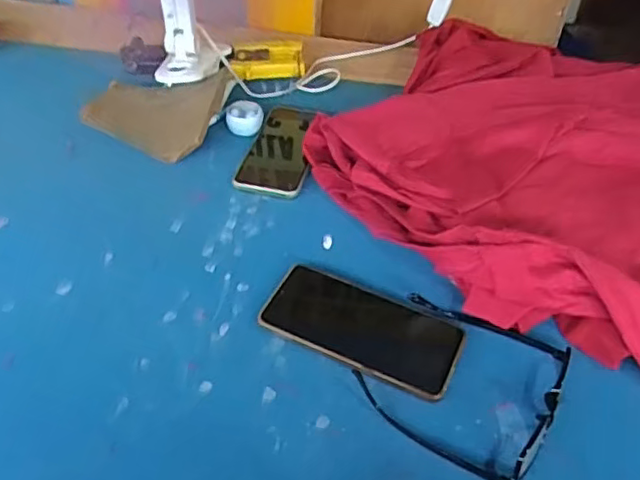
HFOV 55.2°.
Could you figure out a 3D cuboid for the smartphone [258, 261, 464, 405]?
[{"bbox_3d":[0.036,0.077,0.535,0.168,0.016,0.073,20,48,18],"label":"smartphone"}]

